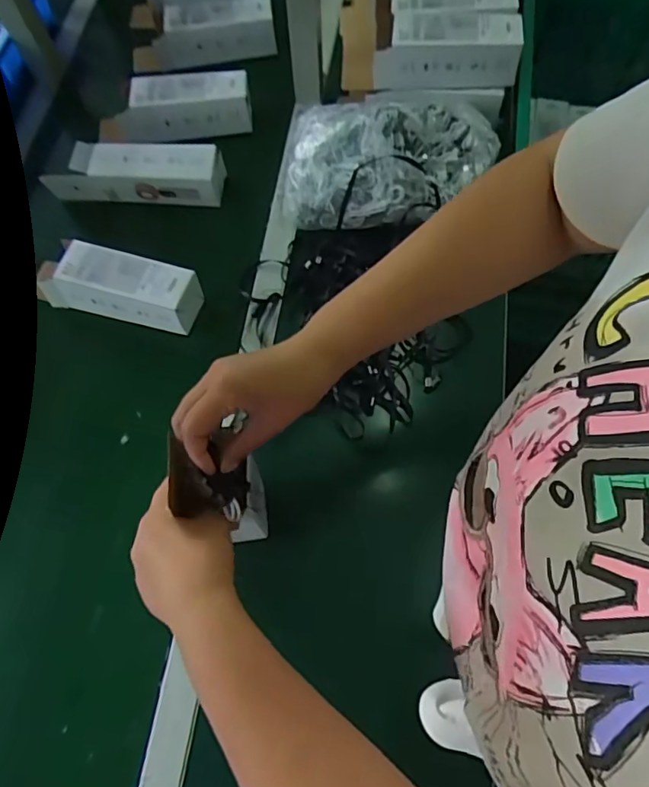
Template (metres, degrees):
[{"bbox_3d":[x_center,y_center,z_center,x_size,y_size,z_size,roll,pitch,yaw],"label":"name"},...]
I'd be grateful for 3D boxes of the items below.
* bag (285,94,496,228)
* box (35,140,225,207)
[{"bbox_3d":[0.089,-0.331,0.730,0.289,0.088,0.180,-4,68,1],"label":"bag"},{"bbox_3d":[-0.273,-0.324,0.775,0.243,0.066,0.063,2,69,3],"label":"box"}]

